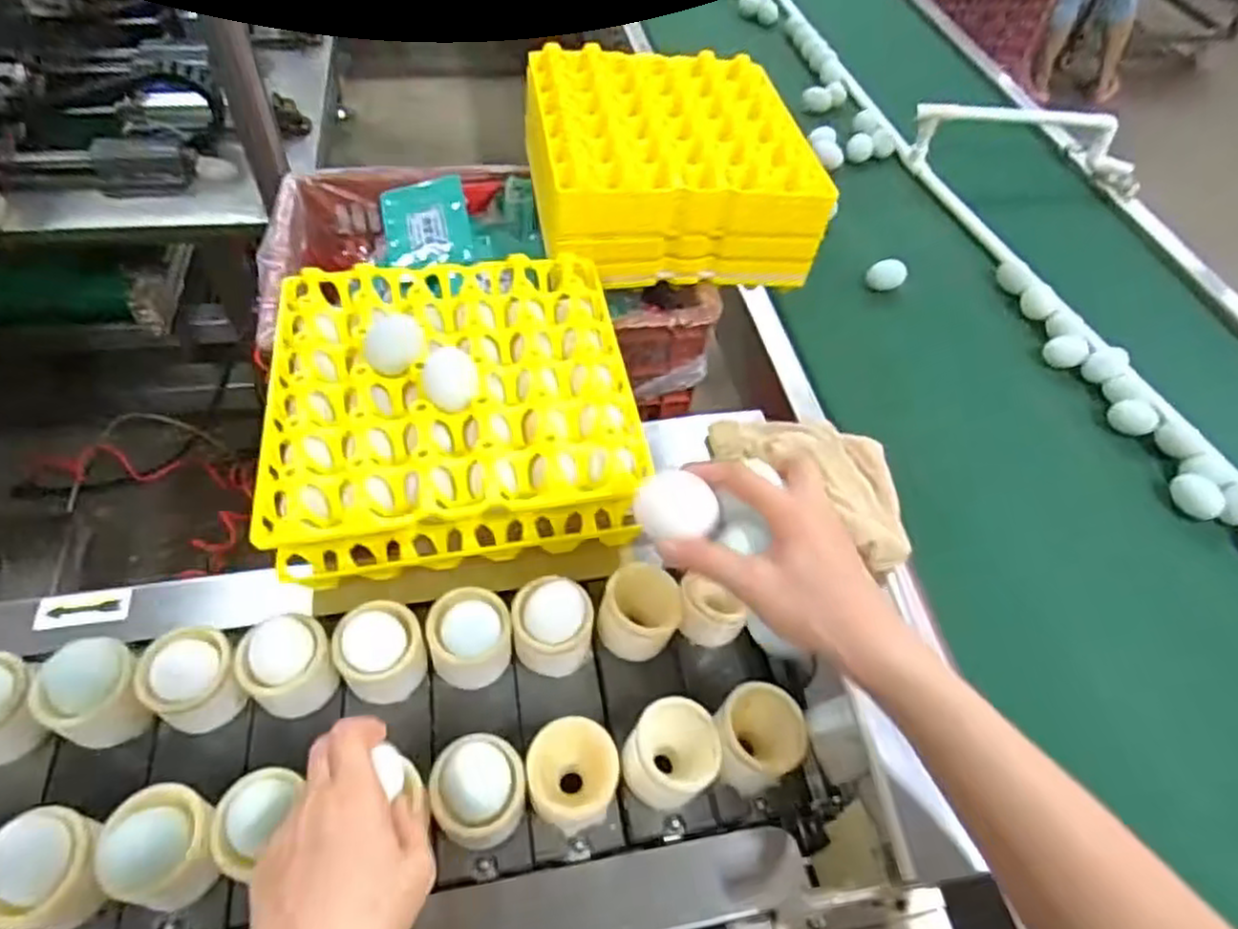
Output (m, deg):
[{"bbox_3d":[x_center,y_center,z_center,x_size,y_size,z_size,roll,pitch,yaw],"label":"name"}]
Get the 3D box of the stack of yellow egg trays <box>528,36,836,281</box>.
[{"bbox_3d":[0.054,-0.347,0.828,0.279,0.112,0.287,-6,58,-8],"label":"stack of yellow egg trays"}]

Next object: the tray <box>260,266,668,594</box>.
[{"bbox_3d":[-0.141,-0.065,0.623,0.284,0.078,0.285,-7,58,-9],"label":"tray"}]

